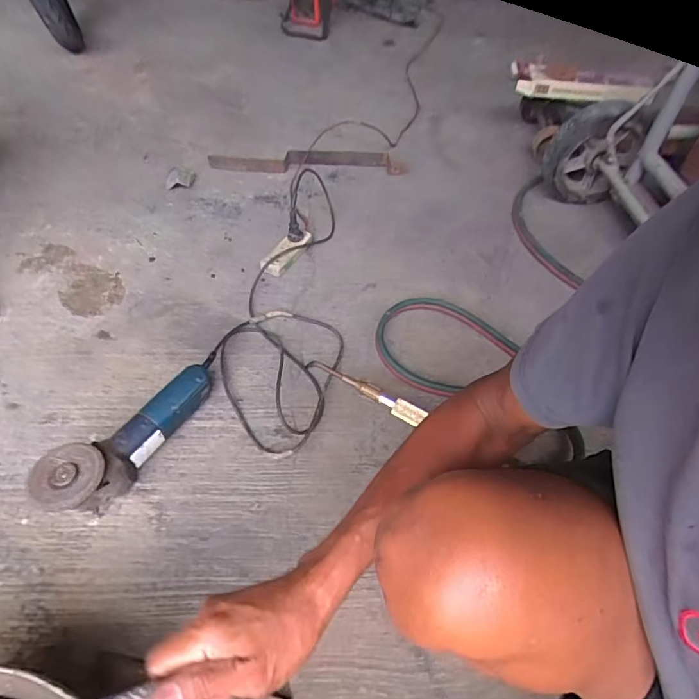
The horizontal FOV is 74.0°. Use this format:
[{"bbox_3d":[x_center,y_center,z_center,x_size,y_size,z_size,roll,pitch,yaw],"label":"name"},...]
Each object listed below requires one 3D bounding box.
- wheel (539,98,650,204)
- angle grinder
[{"bbox_3d":[0.565,-0.443,1.071,0.221,0.244,0.070,-21,55,21],"label":"wheel"},{"bbox_3d":[-0.320,0.131,0.689,0.084,0.085,0.285,25,43,18],"label":"angle grinder"}]

